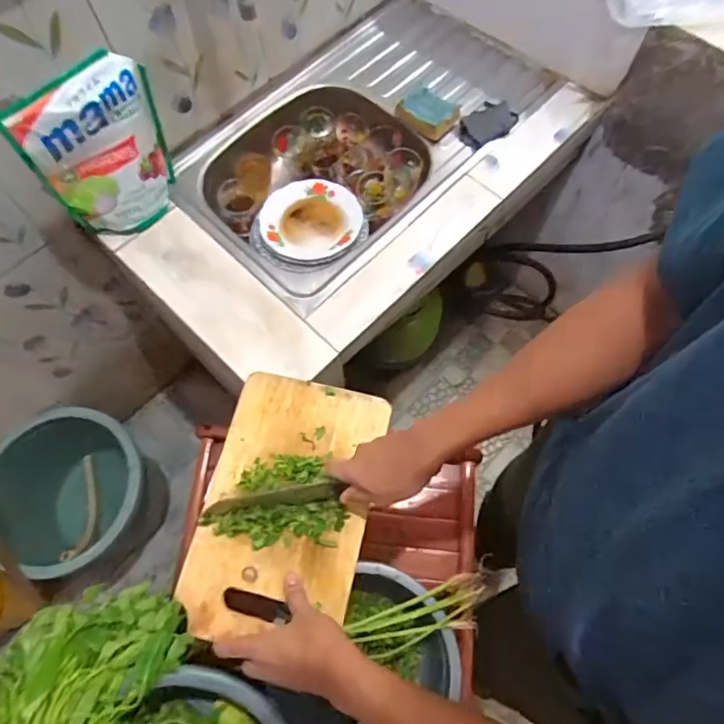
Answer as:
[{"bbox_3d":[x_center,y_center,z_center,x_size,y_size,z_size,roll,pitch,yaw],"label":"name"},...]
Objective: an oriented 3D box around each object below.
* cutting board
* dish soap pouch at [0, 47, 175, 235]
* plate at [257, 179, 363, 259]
[{"bbox_3d":[-0.084,0.158,0.578,0.178,0.016,0.284,13,69,5],"label":"cutting board"},{"bbox_3d":[-0.364,-0.299,0.749,0.189,0.249,0.058,-42,74,-14],"label":"dish soap pouch"},{"bbox_3d":[-0.092,-0.250,0.914,0.167,0.026,0.173,0,69,0],"label":"plate"}]

